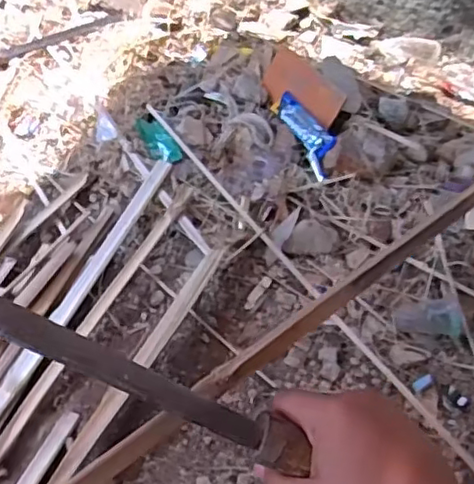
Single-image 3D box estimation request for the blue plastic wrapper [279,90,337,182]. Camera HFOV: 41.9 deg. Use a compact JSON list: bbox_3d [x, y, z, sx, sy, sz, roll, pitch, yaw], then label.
[{"bbox_3d":[0.126,-0.201,1.134,0.061,0.023,0.200,-34,54,6],"label":"blue plastic wrapper"}]

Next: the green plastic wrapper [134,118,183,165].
[{"bbox_3d":[-0.147,-0.186,1.139,0.049,0.015,0.122,-28,59,-22],"label":"green plastic wrapper"}]

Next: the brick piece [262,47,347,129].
[{"bbox_3d":[0.117,-0.295,1.182,0.090,0.021,0.238,-46,49,10],"label":"brick piece"}]

